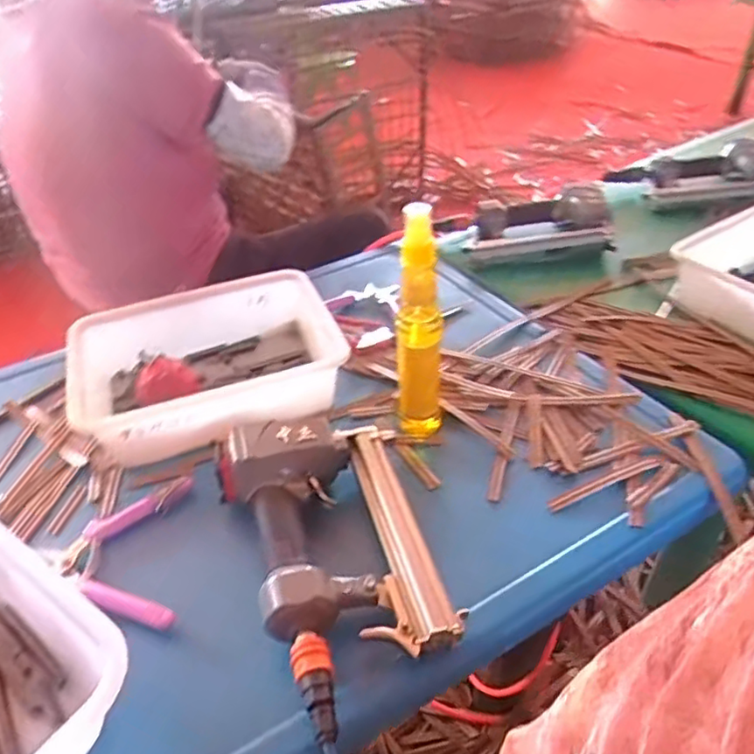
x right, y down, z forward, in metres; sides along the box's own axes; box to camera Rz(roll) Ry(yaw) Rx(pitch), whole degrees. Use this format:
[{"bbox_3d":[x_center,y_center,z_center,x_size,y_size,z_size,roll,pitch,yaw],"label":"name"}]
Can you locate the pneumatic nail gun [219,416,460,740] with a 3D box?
[{"bbox_3d":[-0.032,0.132,0.494,0.148,0.059,0.264,-13,40,-13],"label":"pneumatic nail gun"}]

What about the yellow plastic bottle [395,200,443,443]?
[{"bbox_3d":[0.039,-0.039,0.570,0.039,0.231,0.030,2,39,5],"label":"yellow plastic bottle"}]

